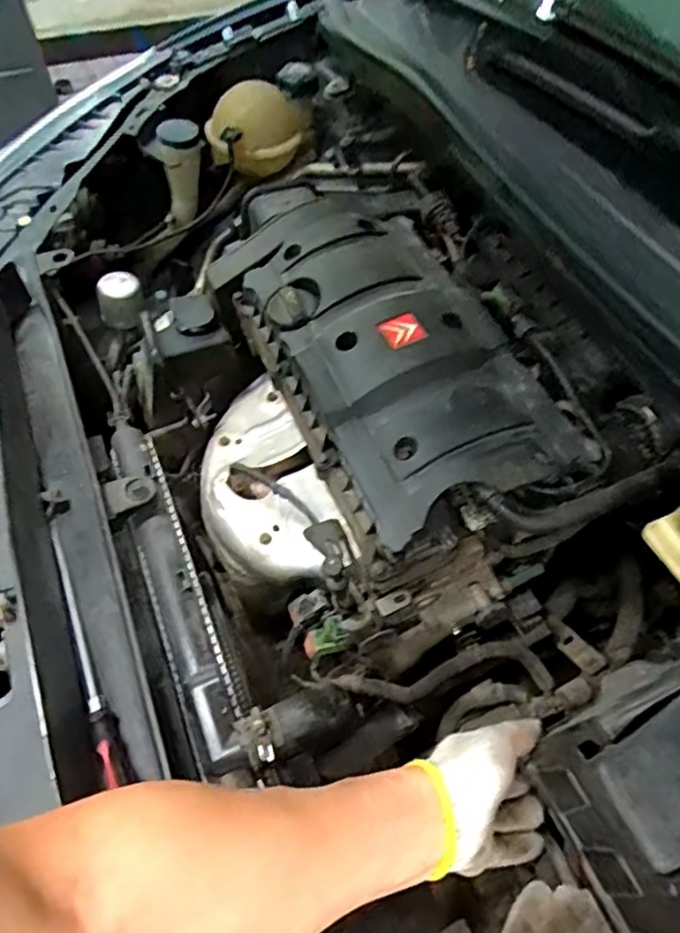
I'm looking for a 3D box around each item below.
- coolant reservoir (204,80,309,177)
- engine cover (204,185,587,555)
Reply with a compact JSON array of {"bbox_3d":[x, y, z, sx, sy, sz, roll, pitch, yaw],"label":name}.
[{"bbox_3d":[-0.126,-0.507,0.902,0.136,0.097,0.105,-23,59,-17],"label":"coolant reservoir"},{"bbox_3d":[0.040,-0.145,0.632,0.222,0.063,0.468,-23,59,-16],"label":"engine cover"}]

